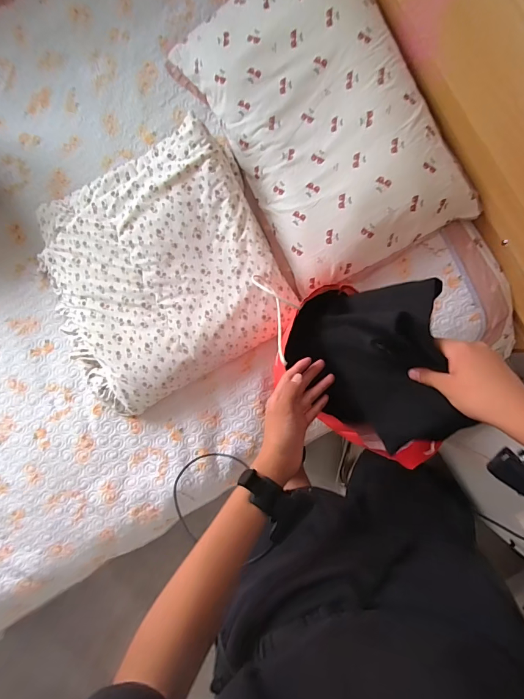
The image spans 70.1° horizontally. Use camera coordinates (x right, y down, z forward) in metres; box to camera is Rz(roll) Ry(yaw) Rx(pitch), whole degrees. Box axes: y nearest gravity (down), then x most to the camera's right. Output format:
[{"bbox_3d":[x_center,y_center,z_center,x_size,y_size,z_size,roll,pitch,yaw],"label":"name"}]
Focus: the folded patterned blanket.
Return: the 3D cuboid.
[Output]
[{"bbox_3d":[-0.240,-0.177,0.870,0.537,0.115,0.526,-29,89,1],"label":"folded patterned blanket"}]

